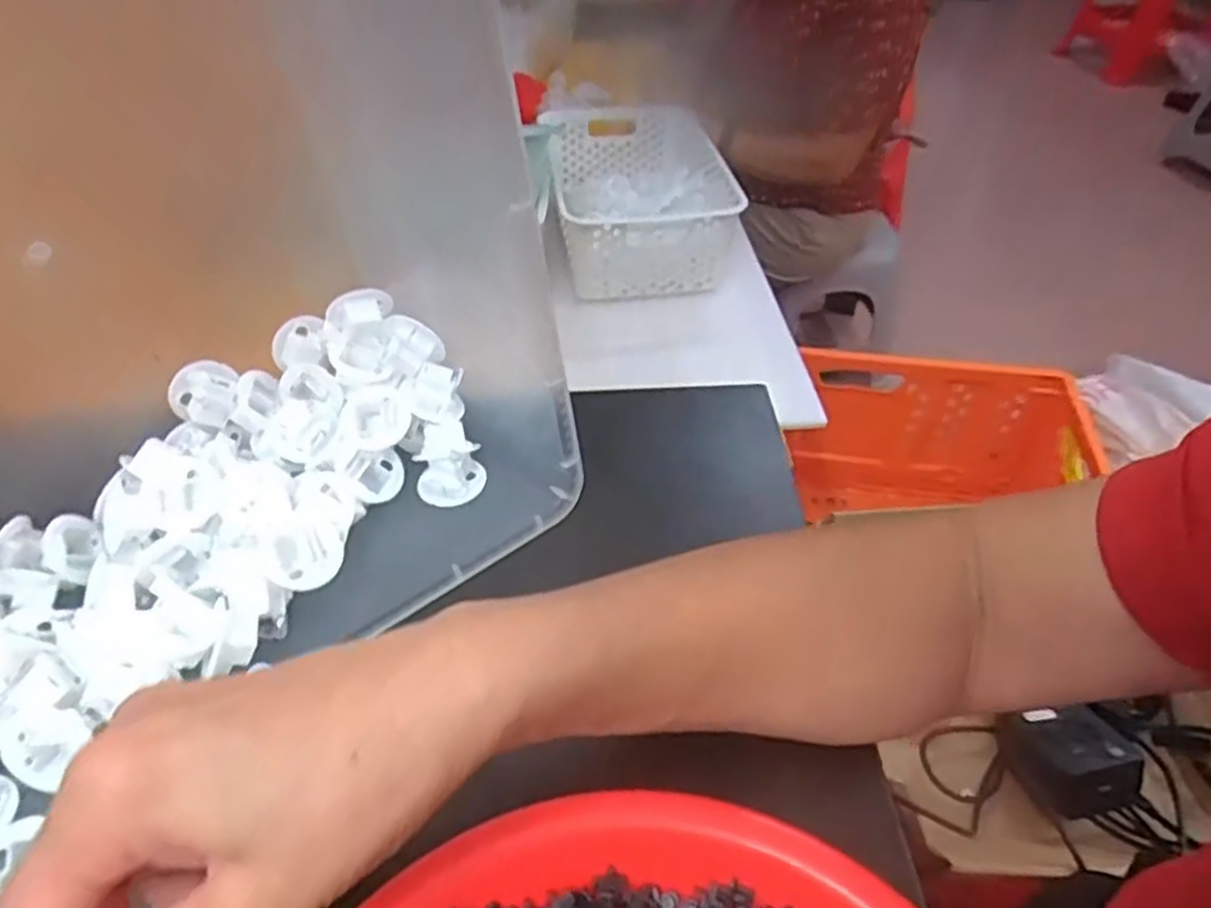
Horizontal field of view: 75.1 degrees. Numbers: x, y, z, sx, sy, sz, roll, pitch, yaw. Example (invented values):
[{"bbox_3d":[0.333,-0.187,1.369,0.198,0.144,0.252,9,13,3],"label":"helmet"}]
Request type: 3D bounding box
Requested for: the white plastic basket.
[{"bbox_3d":[0.038,-0.360,1.044,0.213,0.121,0.376,-3,45,-4],"label":"white plastic basket"}]

